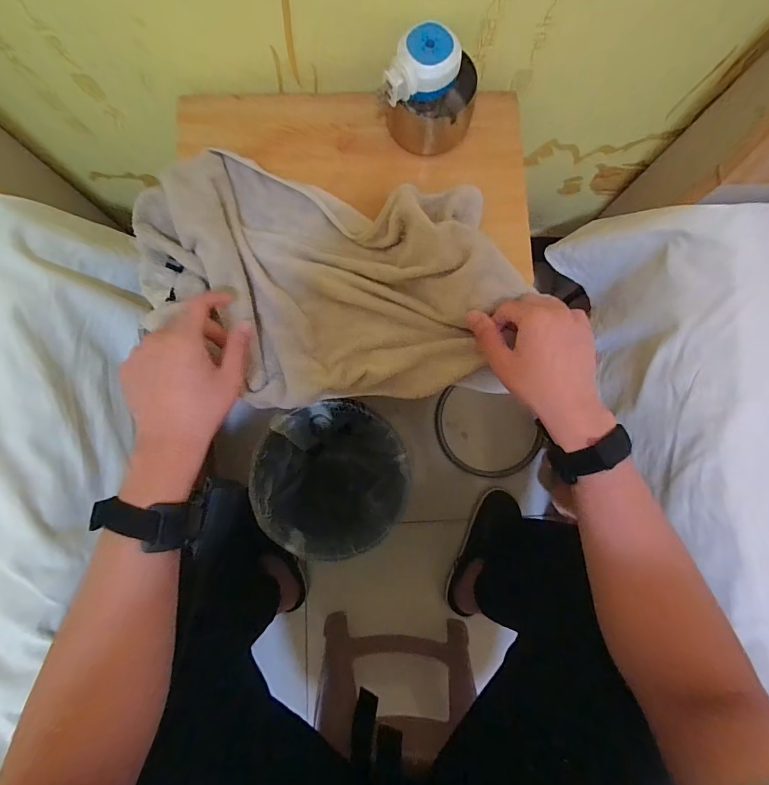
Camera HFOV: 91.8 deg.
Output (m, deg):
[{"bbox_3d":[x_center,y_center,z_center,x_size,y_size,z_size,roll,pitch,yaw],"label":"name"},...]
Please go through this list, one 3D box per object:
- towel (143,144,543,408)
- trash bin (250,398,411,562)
[{"bbox_3d":[-0.061,-0.108,0.385,0.374,0.056,0.251,8,89,0],"label":"towel"},{"bbox_3d":[-0.086,0.138,0.694,0.240,0.250,0.226,0,84,-2],"label":"trash bin"}]

